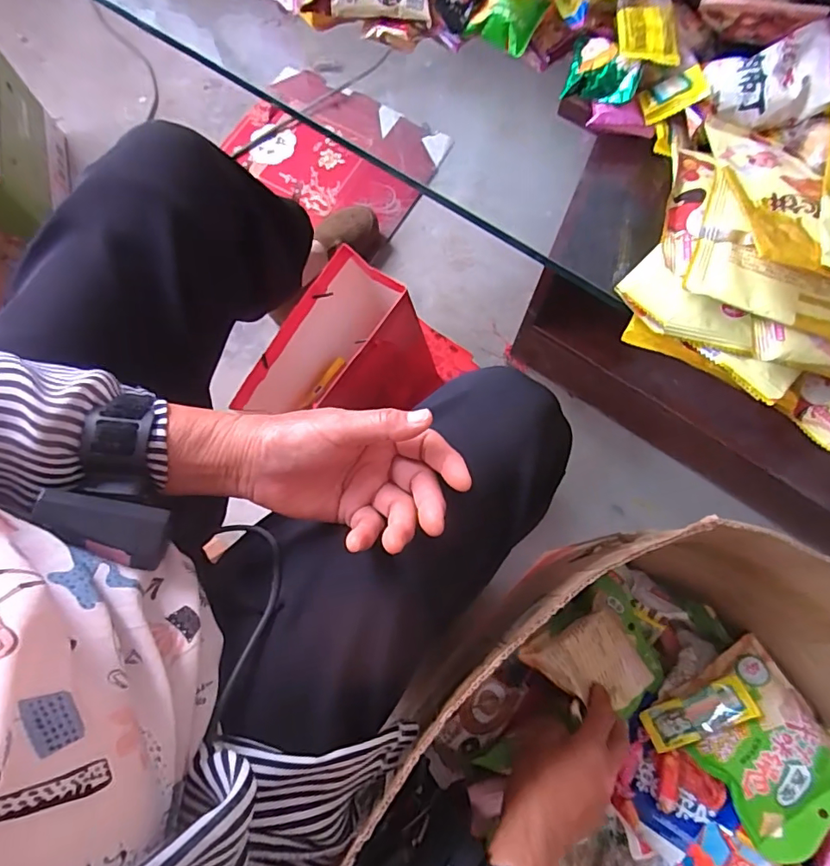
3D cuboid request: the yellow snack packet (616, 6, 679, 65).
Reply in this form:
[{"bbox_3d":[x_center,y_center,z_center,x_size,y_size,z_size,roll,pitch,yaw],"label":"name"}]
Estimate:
[{"bbox_3d":[0.156,-0.267,0.344,0.037,0.015,0.040,-1,74,0],"label":"yellow snack packet"}]

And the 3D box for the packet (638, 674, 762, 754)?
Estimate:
[{"bbox_3d":[0.270,0.269,0.488,0.100,0.010,0.037,-30,53,11],"label":"packet"}]

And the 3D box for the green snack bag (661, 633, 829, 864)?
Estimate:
[{"bbox_3d":[0.326,0.291,0.478,0.119,0.043,0.141,-33,76,-8],"label":"green snack bag"}]

